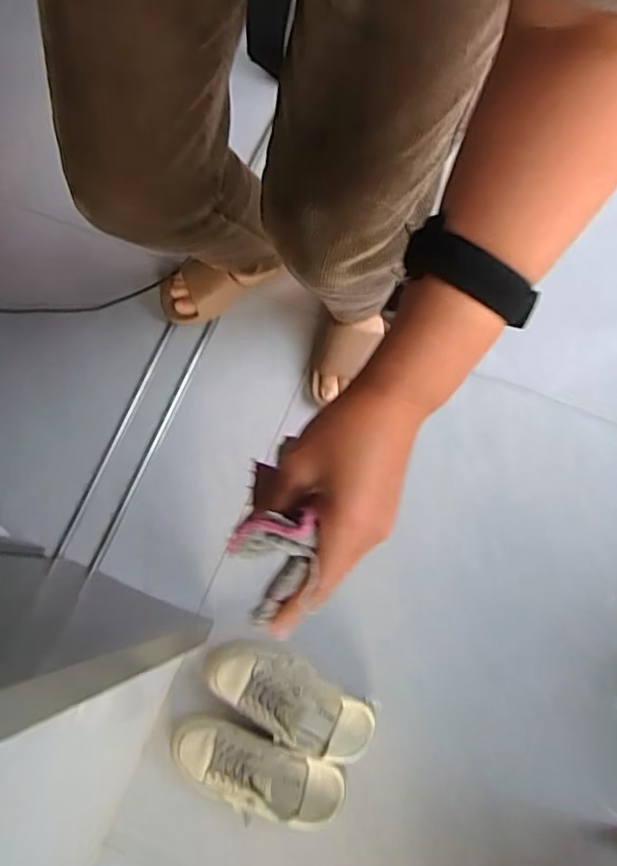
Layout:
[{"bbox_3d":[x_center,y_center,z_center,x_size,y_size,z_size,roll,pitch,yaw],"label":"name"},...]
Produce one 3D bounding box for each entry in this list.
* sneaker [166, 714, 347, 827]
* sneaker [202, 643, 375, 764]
[{"bbox_3d":[-0.068,0.436,0.766,0.231,0.080,0.097,11,76,4],"label":"sneaker"},{"bbox_3d":[-0.025,0.349,0.786,0.233,0.083,0.094,26,78,9],"label":"sneaker"}]

